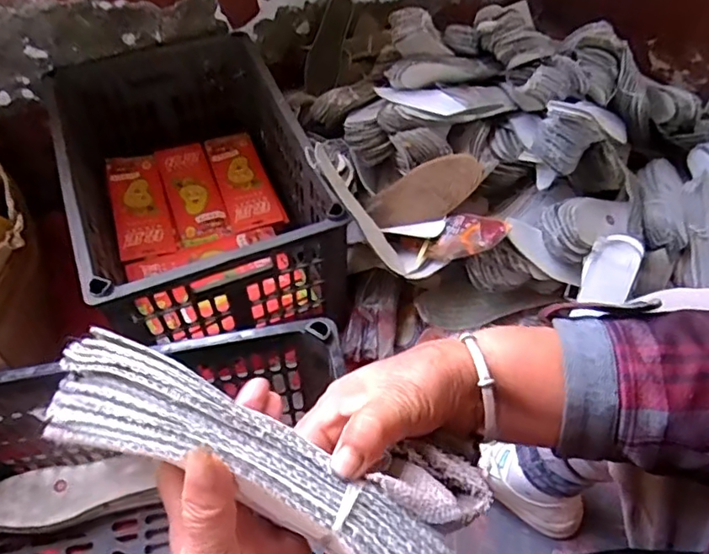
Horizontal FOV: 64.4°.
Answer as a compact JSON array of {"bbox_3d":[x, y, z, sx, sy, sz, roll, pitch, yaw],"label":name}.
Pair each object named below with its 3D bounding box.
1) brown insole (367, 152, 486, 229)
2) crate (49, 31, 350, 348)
[{"bbox_3d":[0.105,-0.127,0.835,0.171,0.047,0.072,-25,55,15],"label":"brown insole"},{"bbox_3d":[-0.265,-0.162,0.914,0.338,0.229,0.534,-19,57,-14],"label":"crate"}]

